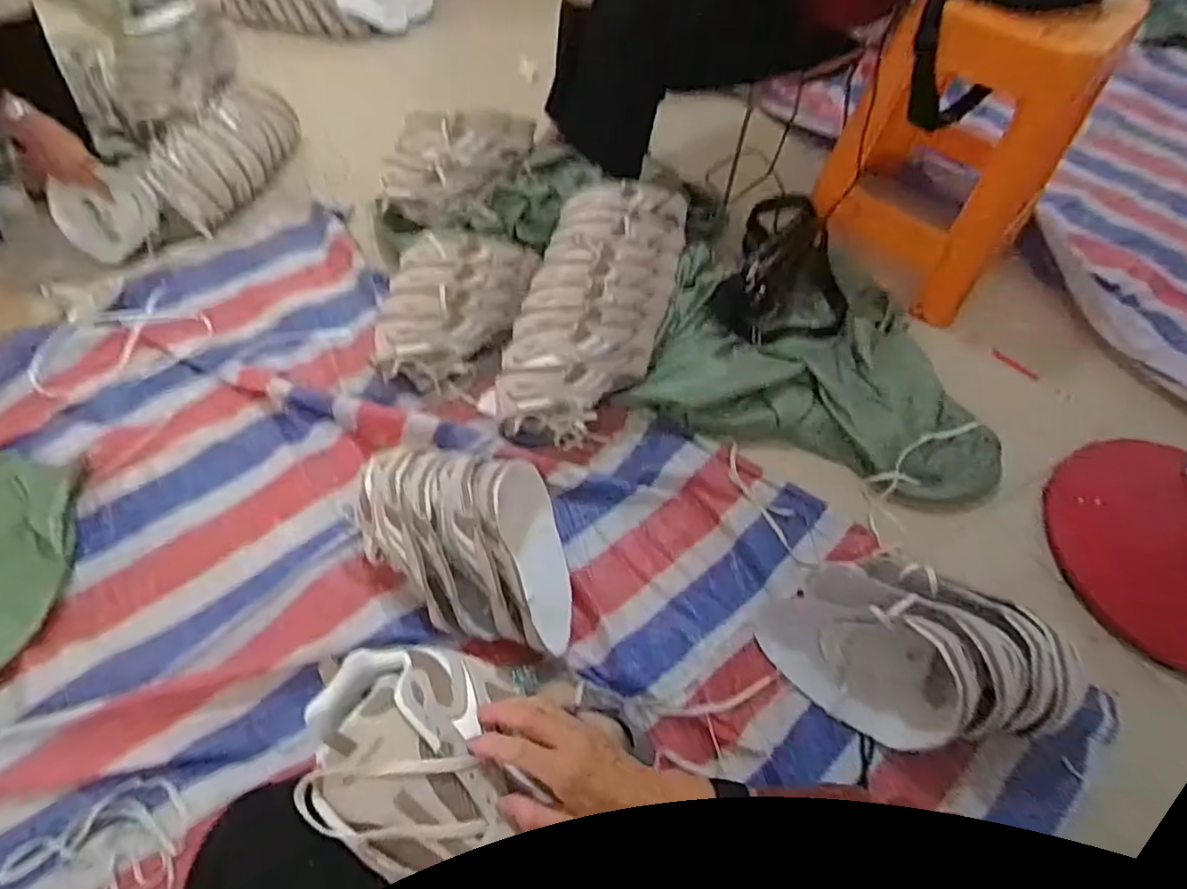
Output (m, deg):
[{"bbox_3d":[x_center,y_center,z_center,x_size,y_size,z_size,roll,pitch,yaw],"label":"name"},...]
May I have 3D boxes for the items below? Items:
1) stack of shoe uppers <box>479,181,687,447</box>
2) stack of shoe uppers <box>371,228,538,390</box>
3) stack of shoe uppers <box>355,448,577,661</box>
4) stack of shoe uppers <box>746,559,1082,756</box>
[{"bbox_3d":[0.008,-0.250,1.096,0.238,0.144,0.559,17,59,6],"label":"stack of shoe uppers"},{"bbox_3d":[-0.232,-0.234,1.083,0.224,0.146,0.269,7,58,1],"label":"stack of shoe uppers"},{"bbox_3d":[-0.174,0.138,0.858,0.276,0.146,0.263,-3,58,-6],"label":"stack of shoe uppers"},{"bbox_3d":[0.407,0.269,0.811,0.347,0.163,0.186,31,61,15],"label":"stack of shoe uppers"}]

